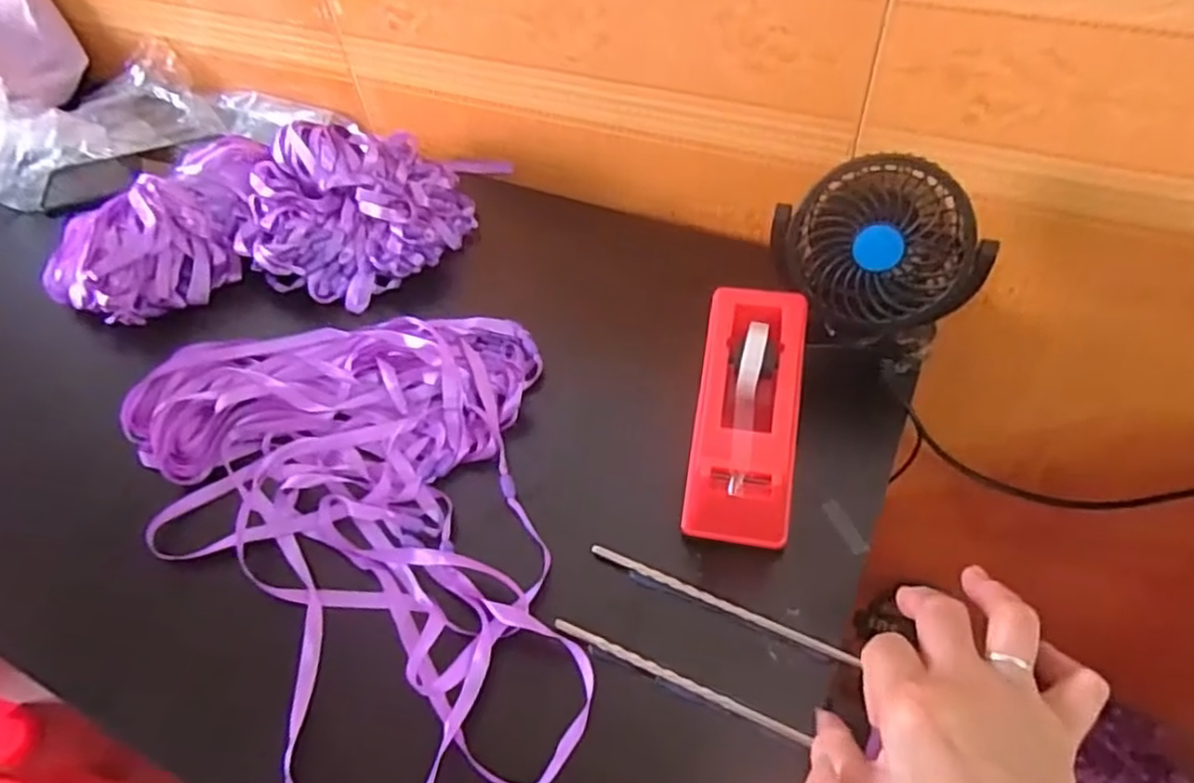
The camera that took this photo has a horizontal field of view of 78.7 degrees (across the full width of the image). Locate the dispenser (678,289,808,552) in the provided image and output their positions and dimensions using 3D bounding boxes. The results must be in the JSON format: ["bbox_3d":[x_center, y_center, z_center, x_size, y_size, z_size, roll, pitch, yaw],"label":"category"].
[{"bbox_3d":[0.091,0.011,0.440,0.062,0.064,0.158,6,53,11],"label":"dispenser"}]

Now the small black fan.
[{"bbox_3d":[0.172,-0.079,0.458,0.119,0.120,0.064,6,53,10],"label":"small black fan"}]

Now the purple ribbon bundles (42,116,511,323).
[{"bbox_3d":[-0.267,-0.153,0.607,0.343,0.074,0.182,-4,52,3],"label":"purple ribbon bundles"}]

